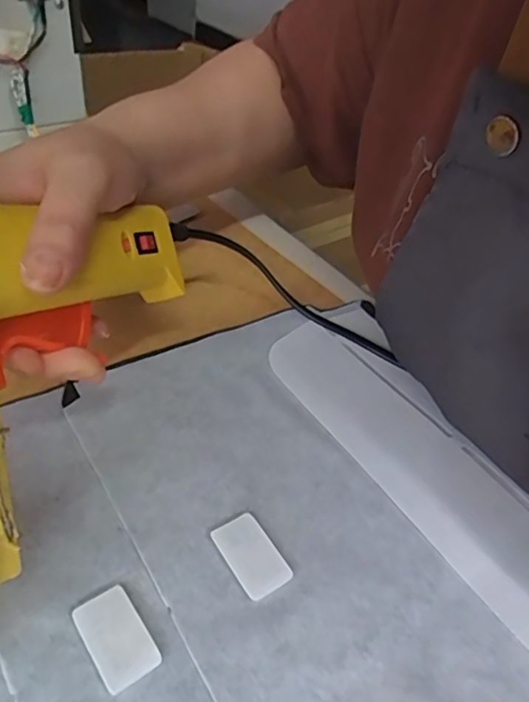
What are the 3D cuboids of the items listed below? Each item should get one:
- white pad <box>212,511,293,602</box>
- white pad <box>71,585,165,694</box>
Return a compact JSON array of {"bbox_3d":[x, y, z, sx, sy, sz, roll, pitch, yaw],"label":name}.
[{"bbox_3d":[-0.005,0.079,0.219,0.019,0.004,0.033,-20,46,-28],"label":"white pad"},{"bbox_3d":[-0.051,0.099,0.193,0.019,0.004,0.033,-24,48,-31],"label":"white pad"}]

